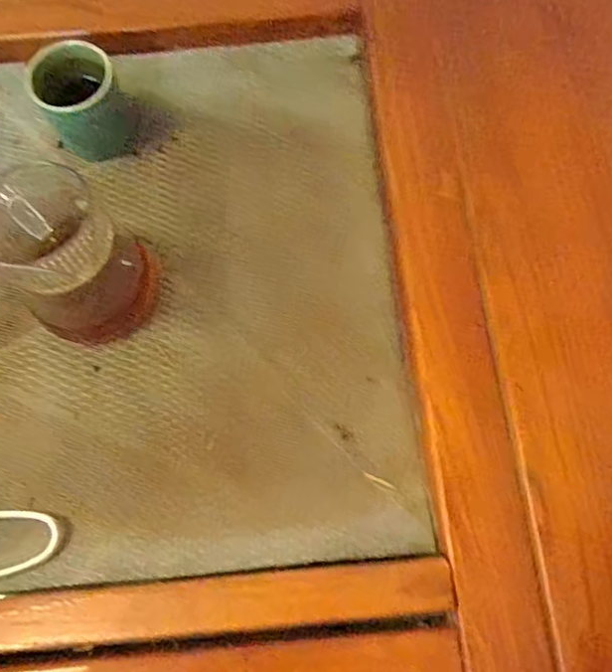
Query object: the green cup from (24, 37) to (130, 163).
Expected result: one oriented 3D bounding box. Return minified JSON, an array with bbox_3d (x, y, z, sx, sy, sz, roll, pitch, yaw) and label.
[{"bbox_3d":[-0.163,-0.171,0.439,0.056,0.067,0.055,0,72,1],"label":"green cup"}]

